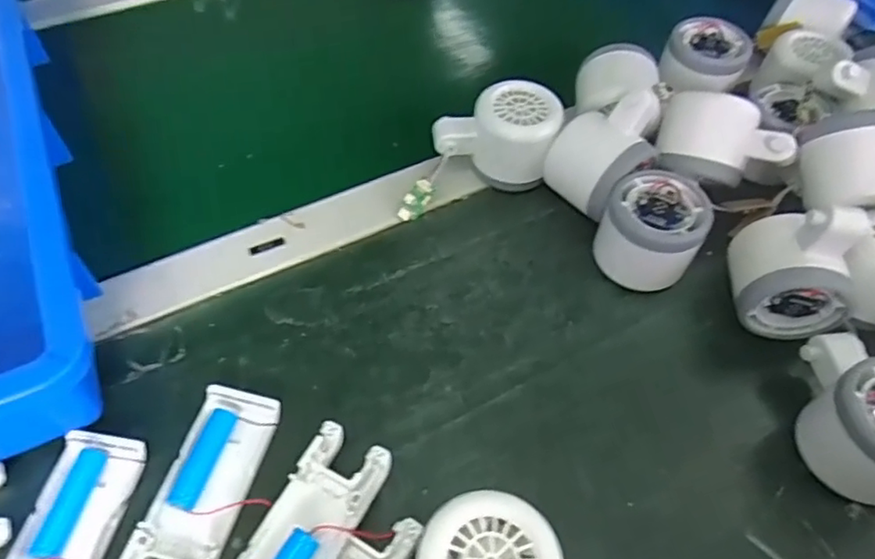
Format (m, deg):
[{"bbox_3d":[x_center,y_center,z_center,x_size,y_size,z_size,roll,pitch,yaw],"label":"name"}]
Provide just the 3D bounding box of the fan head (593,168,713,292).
[{"bbox_3d":[0.131,-0.029,0.383,0.057,0.055,0.059,2,53,-2],"label":"fan head"}]

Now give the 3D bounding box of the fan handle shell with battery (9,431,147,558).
[{"bbox_3d":[-0.172,0.118,0.276,0.043,0.019,0.103,4,53,0],"label":"fan handle shell with battery"}]

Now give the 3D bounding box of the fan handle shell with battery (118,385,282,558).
[{"bbox_3d":[-0.114,0.103,0.300,0.042,0.011,0.103,13,54,7],"label":"fan handle shell with battery"}]

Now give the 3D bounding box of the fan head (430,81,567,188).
[{"bbox_3d":[0.040,-0.098,0.421,0.079,0.056,0.048,7,53,2],"label":"fan head"}]

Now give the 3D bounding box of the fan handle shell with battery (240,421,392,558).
[{"bbox_3d":[-0.064,0.119,0.281,0.040,0.025,0.103,26,56,15],"label":"fan handle shell with battery"}]

